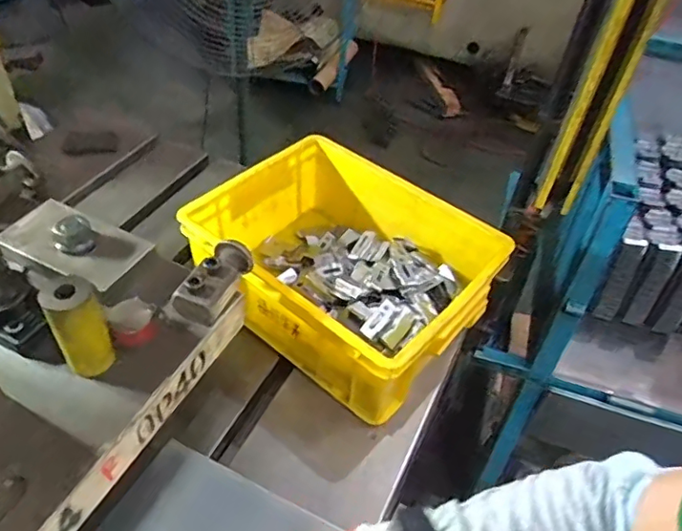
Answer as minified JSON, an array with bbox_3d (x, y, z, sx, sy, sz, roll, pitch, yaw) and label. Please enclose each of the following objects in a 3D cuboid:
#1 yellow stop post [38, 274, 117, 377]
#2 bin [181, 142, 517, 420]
[{"bbox_3d":[-0.228,0.051,0.492,0.040,0.100,0.033,-19,50,-22],"label":"yellow stop post"},{"bbox_3d":[0.008,-0.003,0.726,0.342,0.133,0.265,32,51,25],"label":"bin"}]

